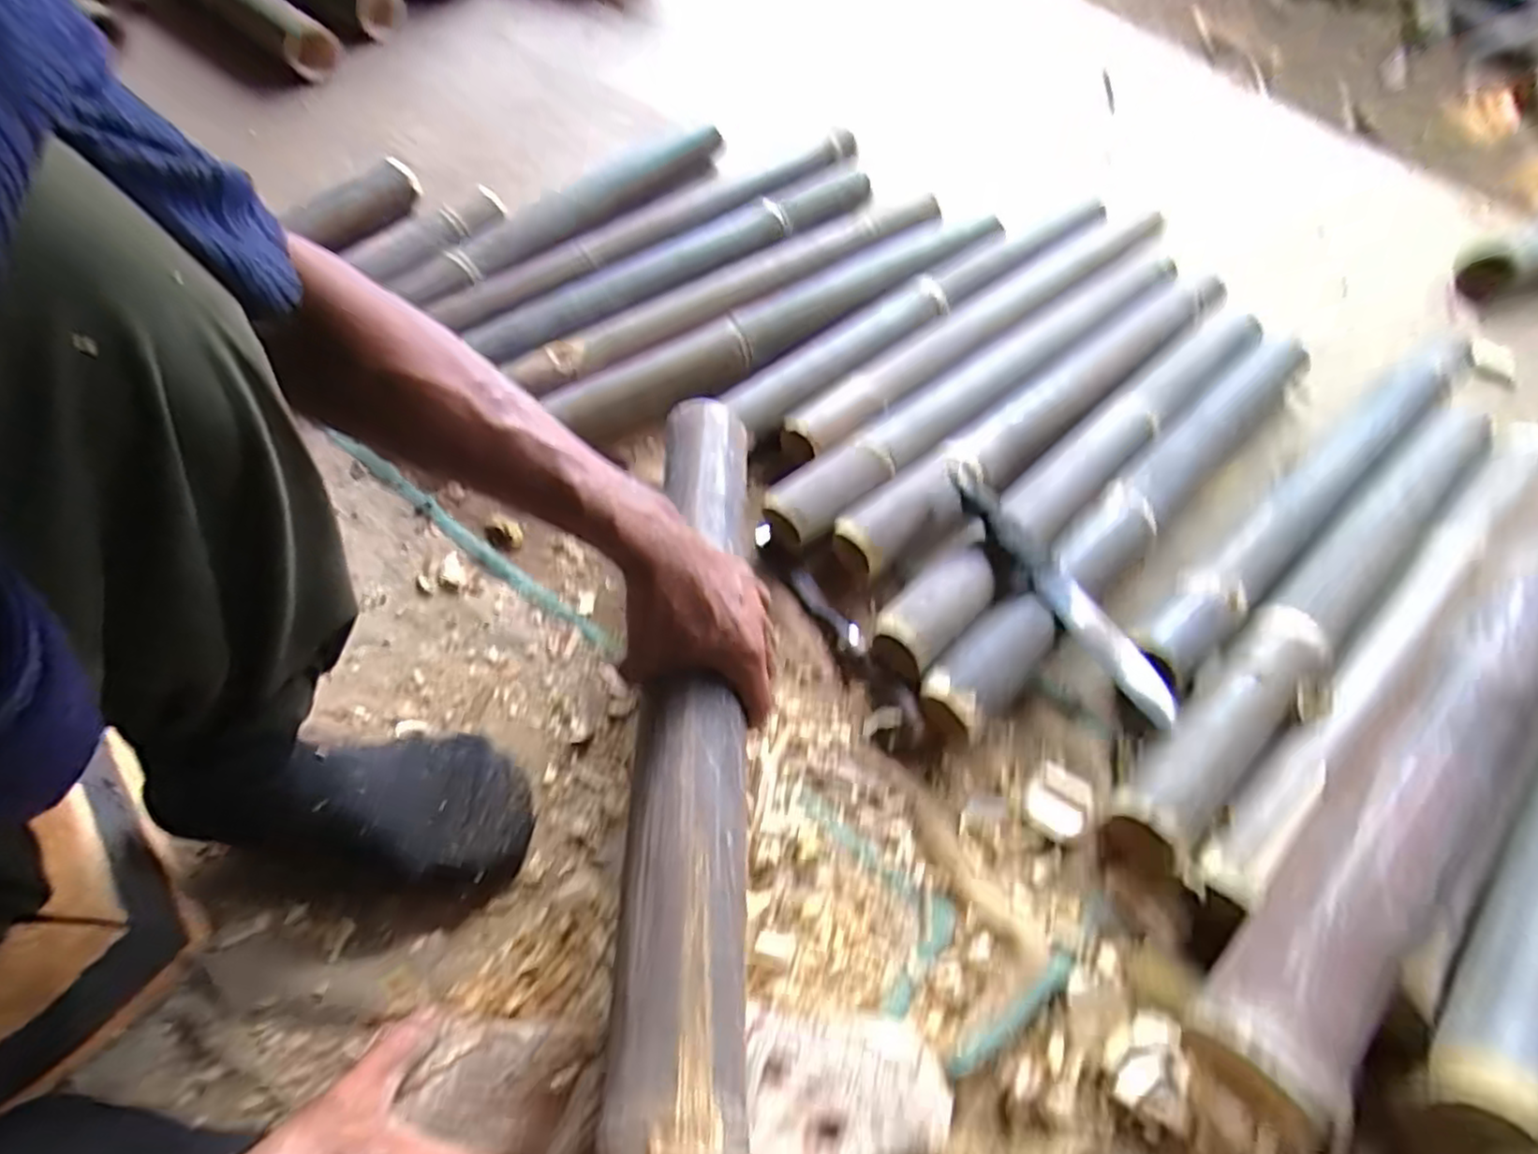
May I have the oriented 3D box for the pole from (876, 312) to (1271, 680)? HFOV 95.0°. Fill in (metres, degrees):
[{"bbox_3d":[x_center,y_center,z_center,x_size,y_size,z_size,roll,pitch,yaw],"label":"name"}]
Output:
[{"bbox_3d":[0.328,-0.118,0.732,0.644,0.062,0.075,-38,68,-24],"label":"pole"}]

